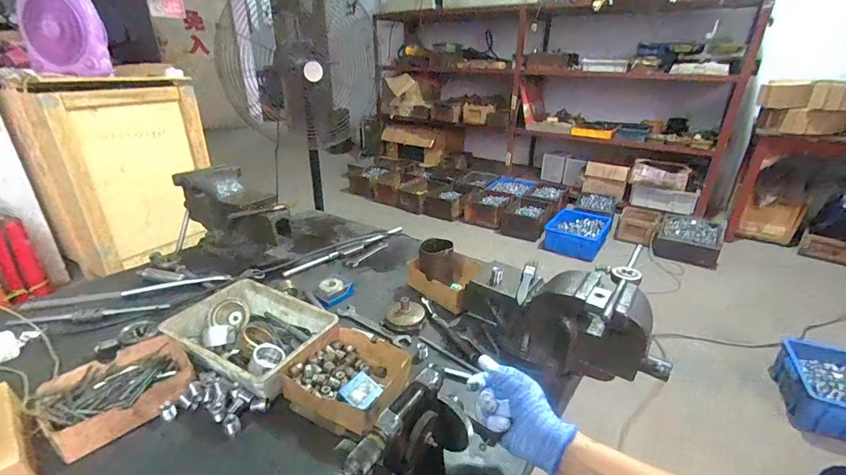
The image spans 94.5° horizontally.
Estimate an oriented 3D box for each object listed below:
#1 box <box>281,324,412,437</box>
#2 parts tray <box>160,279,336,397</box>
[{"bbox_3d":[-0.111,0.214,0.609,0.181,0.054,0.159,14,29,26],"label":"box"},{"bbox_3d":[-0.290,0.171,0.668,0.246,0.080,0.167,14,29,26],"label":"parts tray"}]

